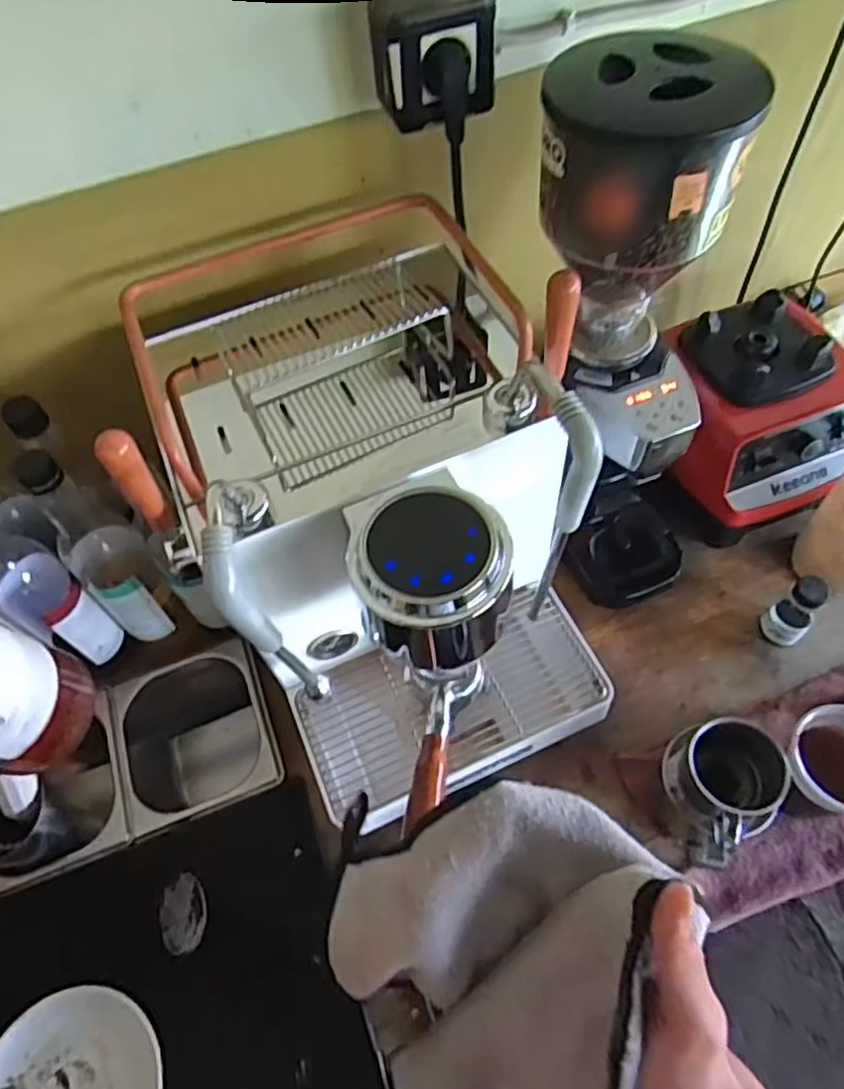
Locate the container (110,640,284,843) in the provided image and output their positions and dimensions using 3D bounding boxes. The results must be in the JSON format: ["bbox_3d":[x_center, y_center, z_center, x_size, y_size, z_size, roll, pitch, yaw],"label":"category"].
[{"bbox_3d":[-0.231,0.236,0.778,0.157,0.181,0.159,-18,59,-7],"label":"container"}]

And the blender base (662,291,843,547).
[{"bbox_3d":[0.365,-0.139,0.742,0.174,0.158,0.186,-15,58,-5],"label":"blender base"}]

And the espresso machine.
[{"bbox_3d":[-0.038,-0.031,0.611,0.321,0.346,0.418,-20,59,-8],"label":"espresso machine"}]

